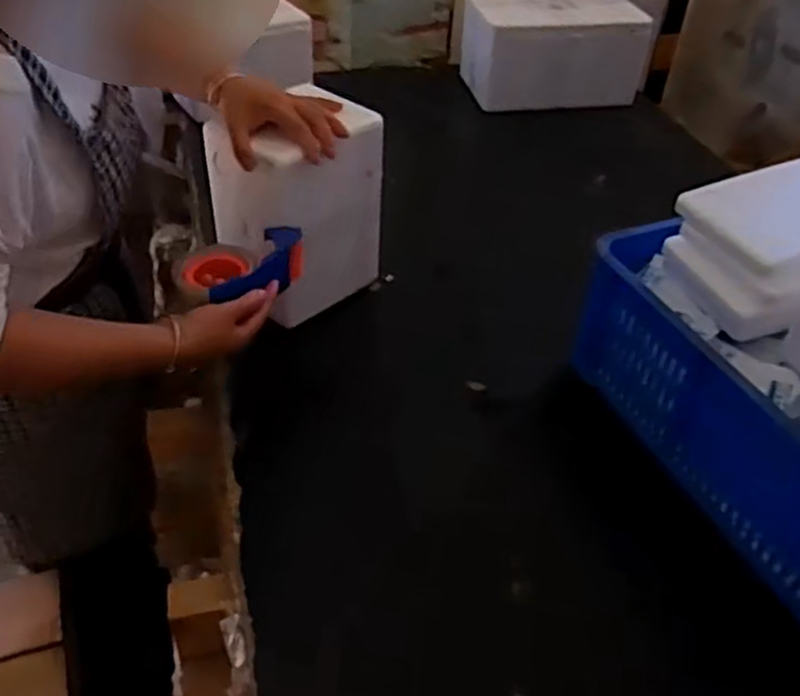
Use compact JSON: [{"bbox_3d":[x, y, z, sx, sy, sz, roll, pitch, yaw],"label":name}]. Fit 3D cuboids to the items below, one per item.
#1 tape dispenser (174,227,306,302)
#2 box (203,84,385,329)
[{"bbox_3d":[-0.181,-0.092,0.867,0.153,0.054,0.075,-27,50,-31],"label":"tape dispenser"},{"bbox_3d":[-0.143,-0.181,0.987,0.158,0.256,0.204,28,46,25],"label":"box"}]

